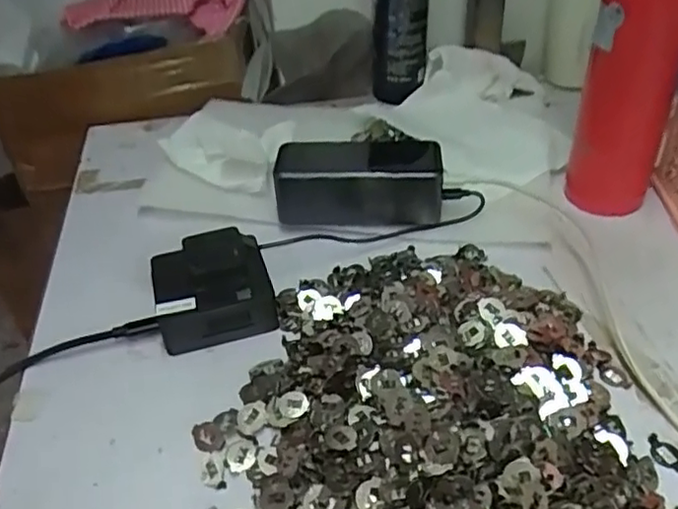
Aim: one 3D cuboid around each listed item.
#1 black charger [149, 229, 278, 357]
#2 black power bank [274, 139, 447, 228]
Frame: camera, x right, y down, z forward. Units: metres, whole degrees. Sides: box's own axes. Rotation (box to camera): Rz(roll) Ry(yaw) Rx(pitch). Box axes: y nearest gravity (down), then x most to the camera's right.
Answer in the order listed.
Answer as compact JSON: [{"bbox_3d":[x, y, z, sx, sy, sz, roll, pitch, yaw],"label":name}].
[{"bbox_3d":[-0.088,0.021,0.438,0.075,0.039,0.076,-14,41,-13],"label":"black charger"},{"bbox_3d":[0.017,-0.058,0.515,0.127,0.051,0.062,3,40,7],"label":"black power bank"}]

